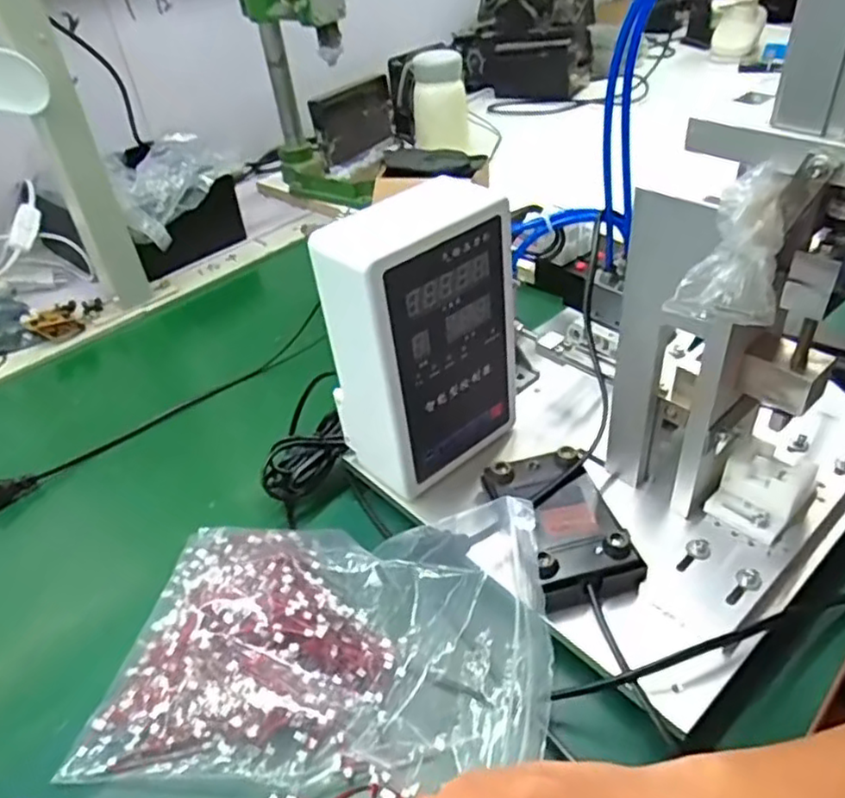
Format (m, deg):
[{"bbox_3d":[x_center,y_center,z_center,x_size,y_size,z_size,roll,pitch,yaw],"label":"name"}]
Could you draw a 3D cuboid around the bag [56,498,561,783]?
[{"bbox_3d":[-0.056,0.129,0.375,0.244,0.049,0.139,-1,39,7],"label":"bag"}]

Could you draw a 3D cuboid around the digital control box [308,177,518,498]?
[{"bbox_3d":[0.000,-0.038,0.427,0.111,0.175,0.069,-34,46,-30],"label":"digital control box"}]

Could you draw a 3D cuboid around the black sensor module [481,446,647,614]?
[{"bbox_3d":[0.084,0.073,0.403,0.061,0.022,0.103,-15,46,-9],"label":"black sensor module"}]

